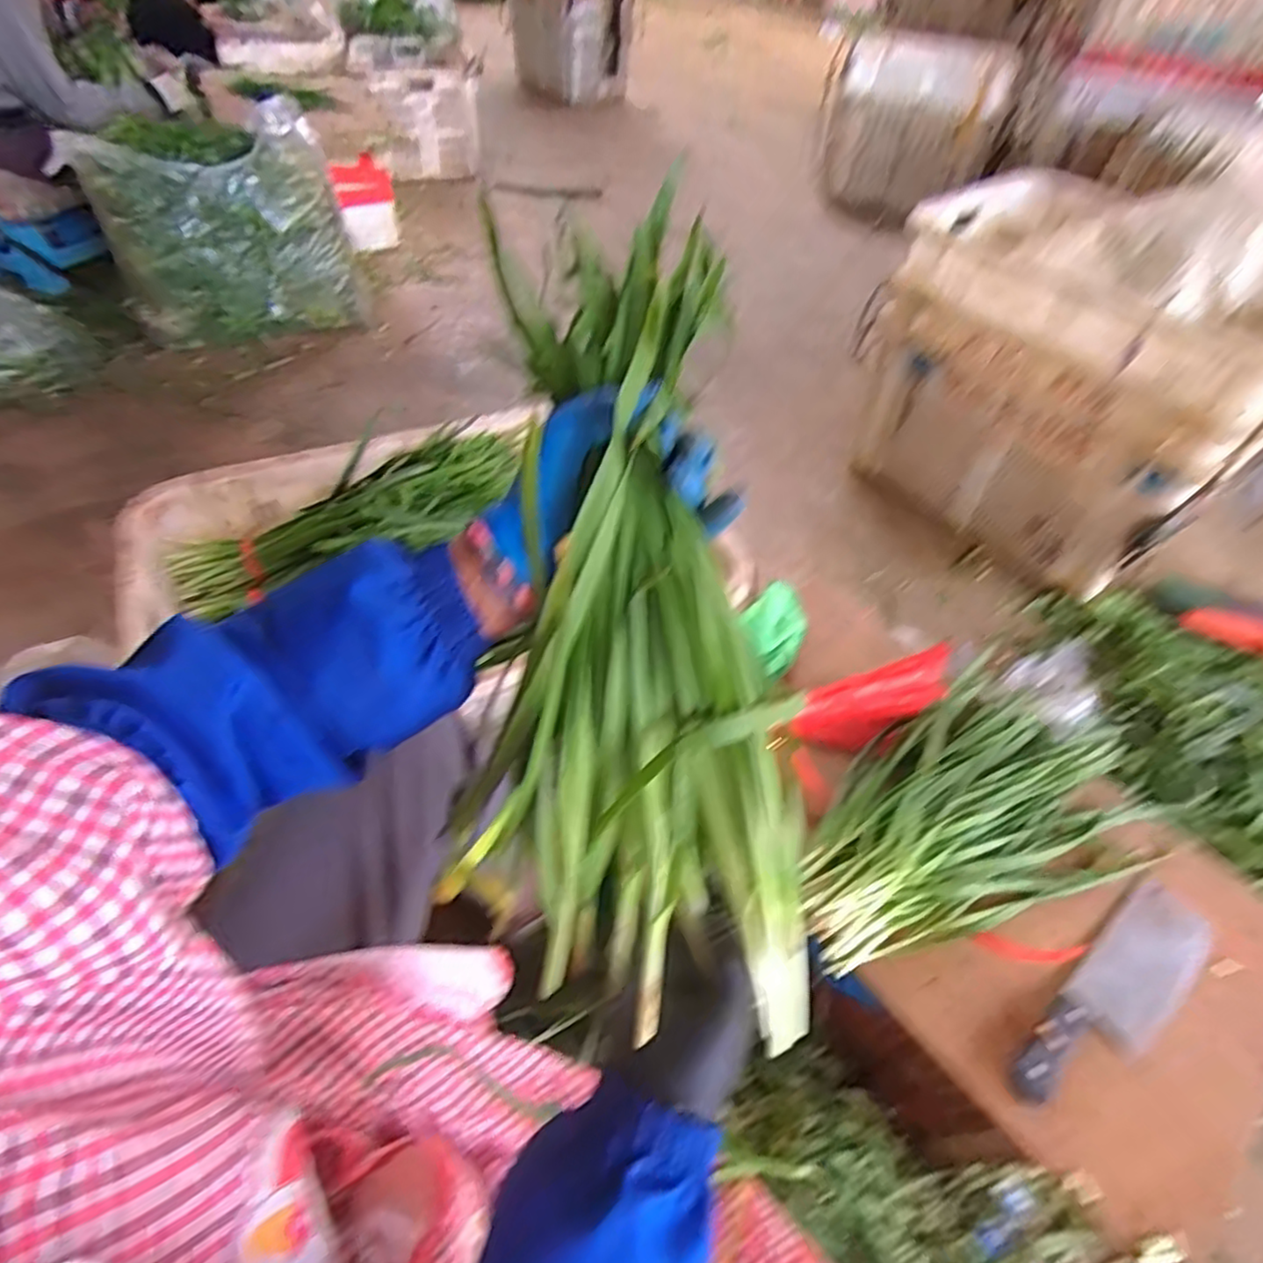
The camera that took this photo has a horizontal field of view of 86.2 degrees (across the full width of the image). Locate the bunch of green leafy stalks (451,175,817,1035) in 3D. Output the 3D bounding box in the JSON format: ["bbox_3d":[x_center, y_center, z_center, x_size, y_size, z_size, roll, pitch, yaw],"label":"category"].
[{"bbox_3d":[-0.003,-0.007,0.364,0.155,0.091,0.430,-4,89,-8],"label":"bunch of green leafy stalks"}]

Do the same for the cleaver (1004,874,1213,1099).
[{"bbox_3d":[0.422,0.313,0.579,0.269,0.018,0.071,-29,57,-26],"label":"cleaver"}]

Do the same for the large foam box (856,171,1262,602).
[{"bbox_3d":[0.849,-0.481,1.343,0.441,0.553,0.673,-32,59,-27],"label":"large foam box"}]

